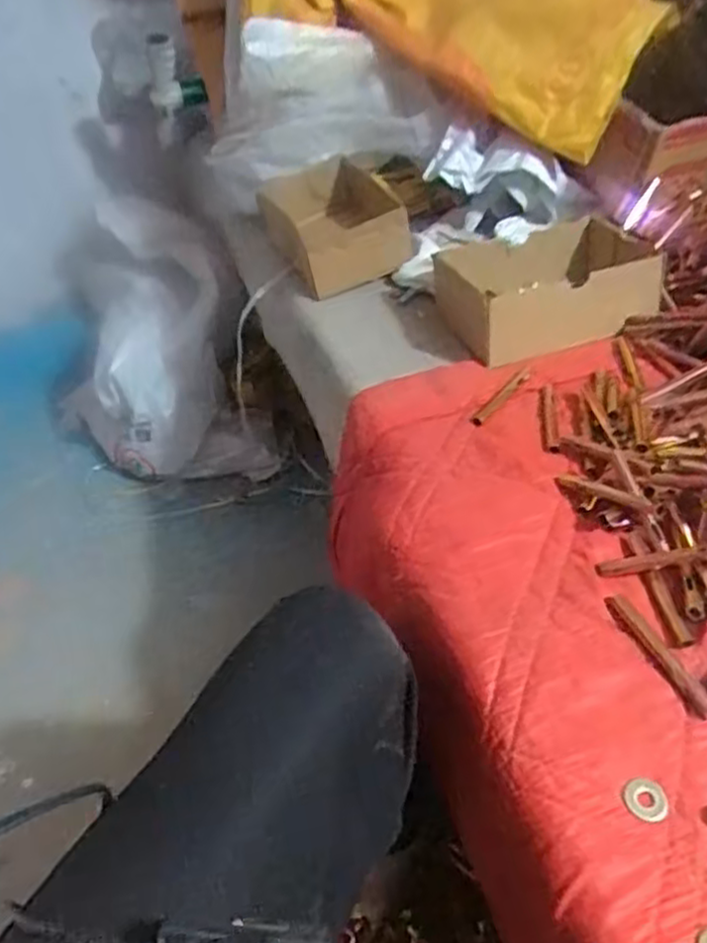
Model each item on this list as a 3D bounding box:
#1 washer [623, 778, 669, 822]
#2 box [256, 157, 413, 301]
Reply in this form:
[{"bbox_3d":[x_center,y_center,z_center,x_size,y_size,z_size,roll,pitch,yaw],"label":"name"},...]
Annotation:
[{"bbox_3d":[0.154,0.171,0.385,0.022,0.004,0.021,-4,42,4],"label":"washer"},{"bbox_3d":[-0.025,-0.289,0.869,0.127,0.081,0.181,-17,44,-13],"label":"box"}]

